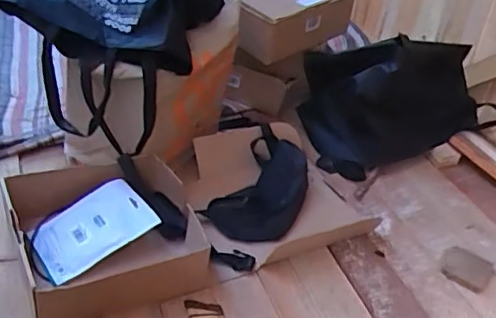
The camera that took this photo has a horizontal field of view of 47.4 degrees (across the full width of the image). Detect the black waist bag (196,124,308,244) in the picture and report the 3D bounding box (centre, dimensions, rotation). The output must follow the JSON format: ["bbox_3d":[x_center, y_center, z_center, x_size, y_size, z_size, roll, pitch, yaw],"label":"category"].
[{"bbox_3d":[0.037,0.048,1.067,0.157,0.081,0.255,21,37,19],"label":"black waist bag"}]

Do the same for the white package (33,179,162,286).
[{"bbox_3d":[-0.258,0.116,0.941,0.189,0.018,0.132,-32,50,-11],"label":"white package"}]

